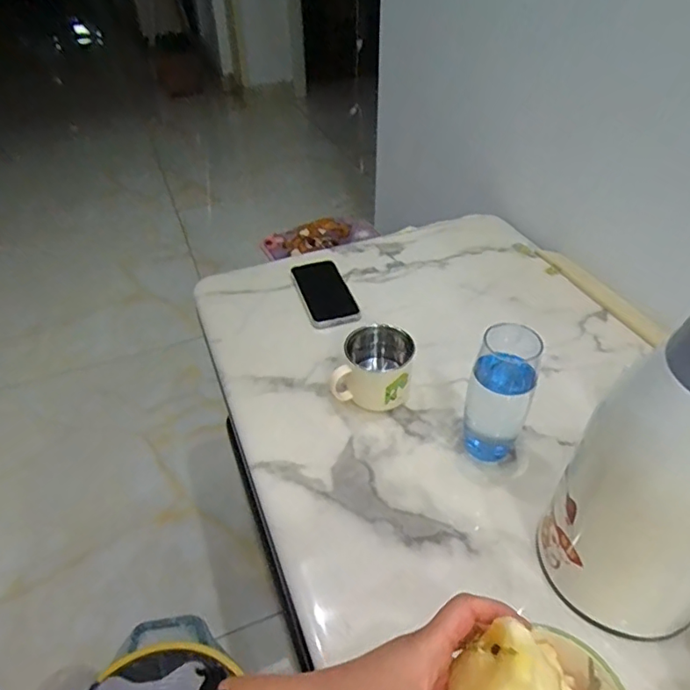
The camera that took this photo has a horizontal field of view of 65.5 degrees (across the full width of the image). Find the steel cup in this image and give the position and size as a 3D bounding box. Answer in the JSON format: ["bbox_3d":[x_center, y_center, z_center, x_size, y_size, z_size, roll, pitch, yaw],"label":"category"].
[{"bbox_3d":[0.035,0.029,0.652,0.093,0.085,0.068,7,43,11],"label":"steel cup"}]

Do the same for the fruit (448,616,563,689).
[{"bbox_3d":[0.094,0.194,0.308,0.056,0.046,0.051,-1,42,1],"label":"fruit"}]

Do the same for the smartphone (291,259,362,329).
[{"bbox_3d":[-0.033,-0.083,0.831,0.074,0.013,0.161,-14,43,-12],"label":"smartphone"}]

